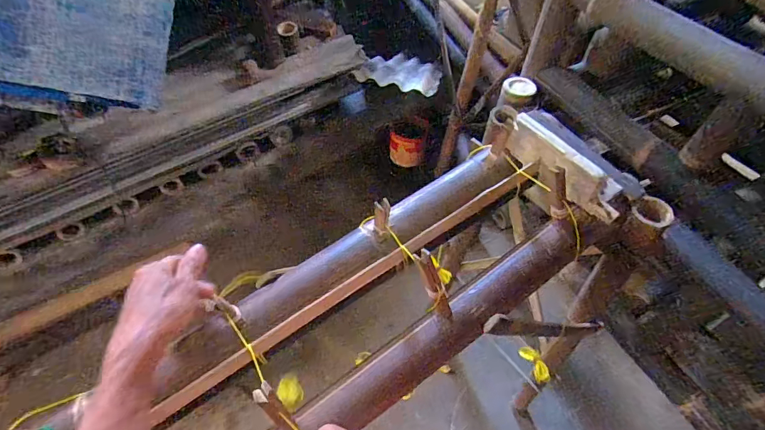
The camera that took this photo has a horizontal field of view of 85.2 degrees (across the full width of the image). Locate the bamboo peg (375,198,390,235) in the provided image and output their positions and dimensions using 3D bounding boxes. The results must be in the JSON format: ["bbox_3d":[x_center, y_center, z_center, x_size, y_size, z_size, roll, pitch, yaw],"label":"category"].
[{"bbox_3d":[0.000,0.004,0.433,0.015,0.056,0.010,0,53,0],"label":"bamboo peg"}]

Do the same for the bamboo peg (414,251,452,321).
[{"bbox_3d":[0.052,0.071,0.401,0.015,0.085,0.013,-36,28,-24],"label":"bamboo peg"}]

